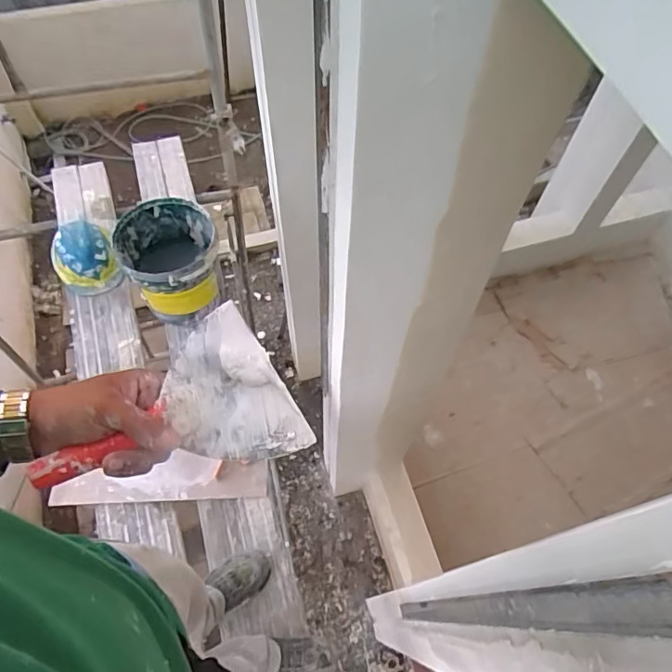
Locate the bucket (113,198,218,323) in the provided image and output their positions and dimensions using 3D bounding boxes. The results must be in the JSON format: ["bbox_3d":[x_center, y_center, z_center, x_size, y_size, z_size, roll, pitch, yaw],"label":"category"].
[{"bbox_3d":[-0.513,-0.237,1.648,0.292,0.263,0.309,-15,63,-9],"label":"bucket"}]

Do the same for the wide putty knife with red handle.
[{"bbox_3d":[-0.139,0.075,0.419,0.197,0.026,0.135,-29,66,-15],"label":"wide putty knife with red handle"}]

